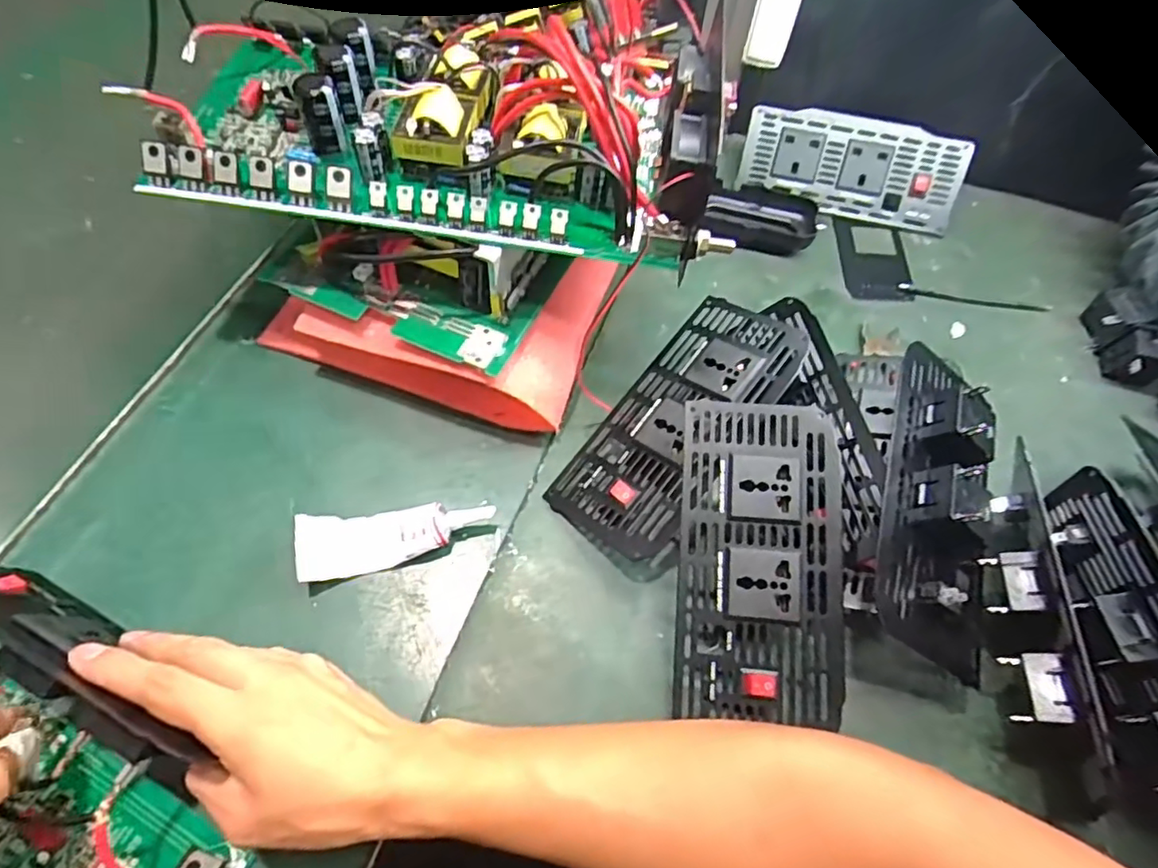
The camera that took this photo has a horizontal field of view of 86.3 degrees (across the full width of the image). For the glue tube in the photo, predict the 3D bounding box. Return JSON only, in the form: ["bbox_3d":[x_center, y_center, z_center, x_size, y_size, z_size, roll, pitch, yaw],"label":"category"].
[{"bbox_3d":[-0.113,0.064,0.385,0.115,0.027,0.035,-9,61,-9],"label":"glue tube"}]

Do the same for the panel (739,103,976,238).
[{"bbox_3d":[0.244,-0.242,0.556,0.186,0.023,0.086,21,105,6],"label":"panel"}]

